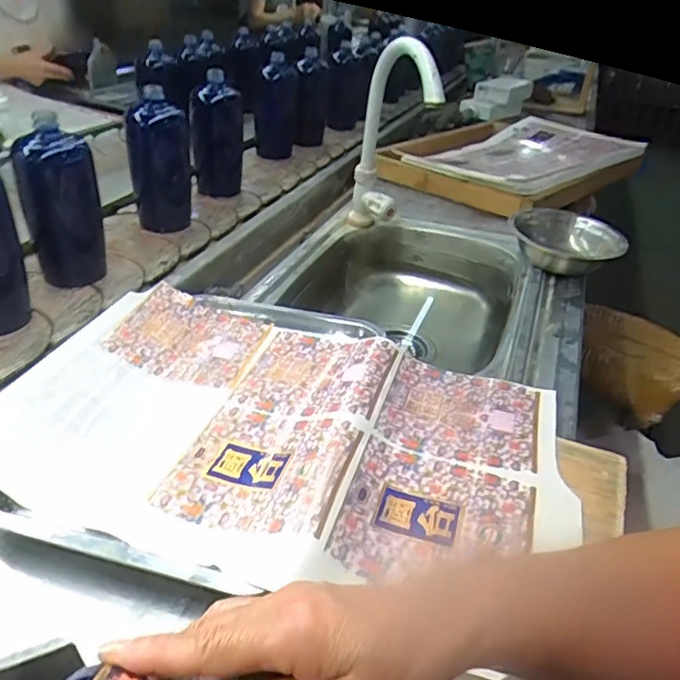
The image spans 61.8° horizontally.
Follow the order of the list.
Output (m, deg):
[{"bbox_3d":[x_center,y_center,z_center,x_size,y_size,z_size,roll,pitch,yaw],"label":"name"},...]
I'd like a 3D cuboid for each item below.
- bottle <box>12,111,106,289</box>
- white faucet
[{"bbox_3d":[-0.327,-0.158,0.669,0.061,0.185,0.057,16,36,15],"label":"bottle"},{"bbox_3d":[0.077,-0.280,0.858,0.060,0.312,0.238,-4,34,-14],"label":"white faucet"}]

